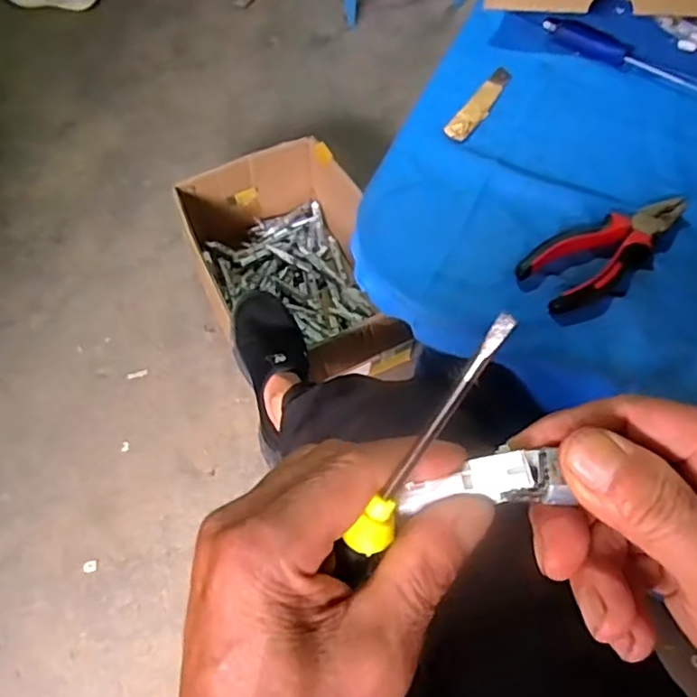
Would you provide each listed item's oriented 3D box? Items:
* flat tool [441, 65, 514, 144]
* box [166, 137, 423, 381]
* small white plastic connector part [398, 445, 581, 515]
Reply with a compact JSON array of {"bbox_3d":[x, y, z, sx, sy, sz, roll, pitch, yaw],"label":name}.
[{"bbox_3d":[0.125,-0.232,0.586,0.023,0.007,0.111,30,64,16],"label":"flat tool"},{"bbox_3d":[-0.107,-0.133,1.165,0.312,0.190,0.474,-18,63,-10],"label":"box"},{"bbox_3d":[0.046,0.048,0.222,0.056,0.008,0.021,-12,61,8],"label":"small white plastic connector part"}]

